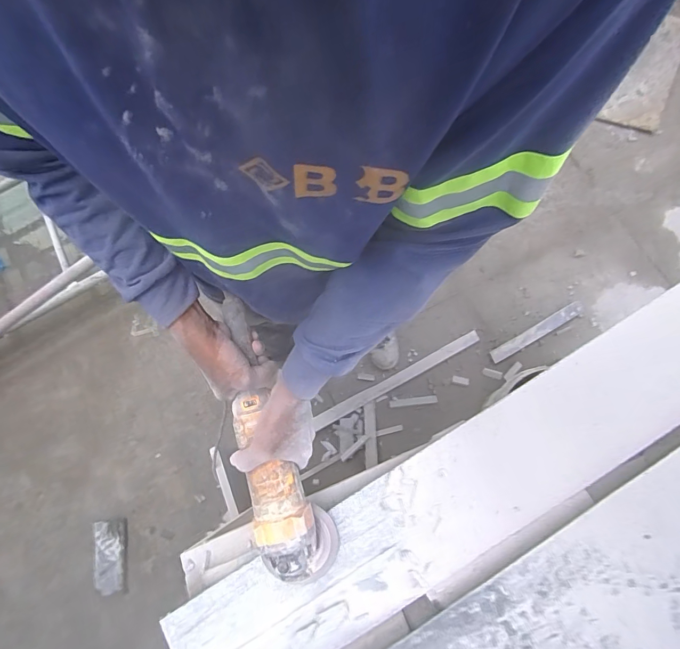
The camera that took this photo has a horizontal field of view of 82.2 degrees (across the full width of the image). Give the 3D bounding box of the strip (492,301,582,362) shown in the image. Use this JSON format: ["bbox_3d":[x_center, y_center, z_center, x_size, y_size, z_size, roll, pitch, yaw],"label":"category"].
[{"bbox_3d":[0.675,0.027,1.340,0.351,0.016,0.047,-32,78,1],"label":"strip"}]

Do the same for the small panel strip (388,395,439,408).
[{"bbox_3d":[0.252,0.266,1.348,0.161,0.011,0.026,-7,76,4],"label":"small panel strip"}]

